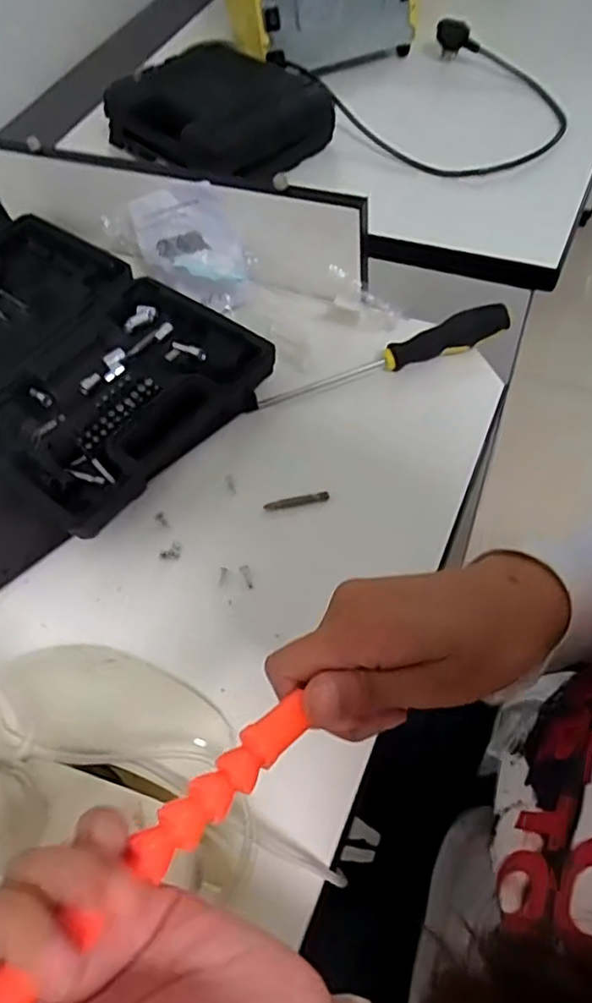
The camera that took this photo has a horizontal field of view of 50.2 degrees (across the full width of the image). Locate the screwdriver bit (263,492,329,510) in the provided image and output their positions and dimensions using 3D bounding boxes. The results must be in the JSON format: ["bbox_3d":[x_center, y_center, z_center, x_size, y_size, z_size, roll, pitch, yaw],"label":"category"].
[{"bbox_3d":[0.000,0.000,0.460,0.047,0.004,0.007,-11,57,0],"label":"screwdriver bit"}]

